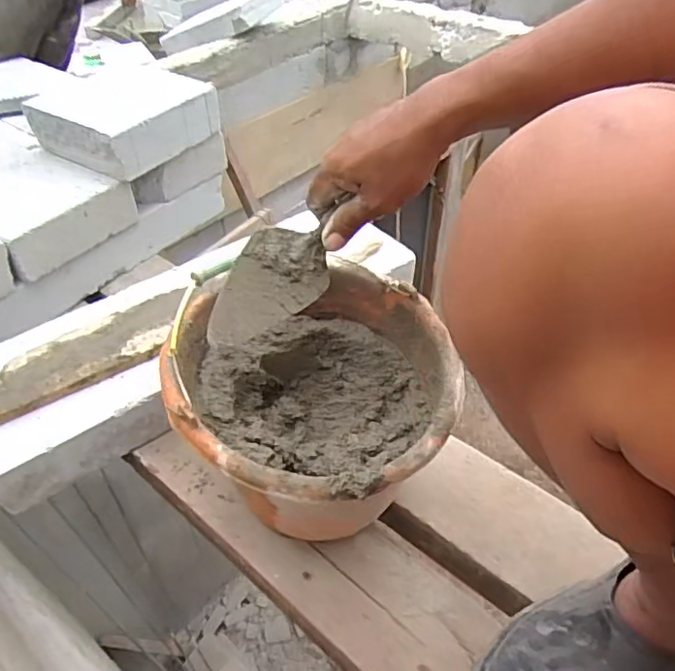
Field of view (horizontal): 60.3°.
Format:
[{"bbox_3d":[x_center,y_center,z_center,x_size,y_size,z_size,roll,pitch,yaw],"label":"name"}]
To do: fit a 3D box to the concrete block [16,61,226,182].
[{"bbox_3d":[-0.337,-0.351,0.924,0.206,0.078,0.211,26,51,25],"label":"concrete block"}]

